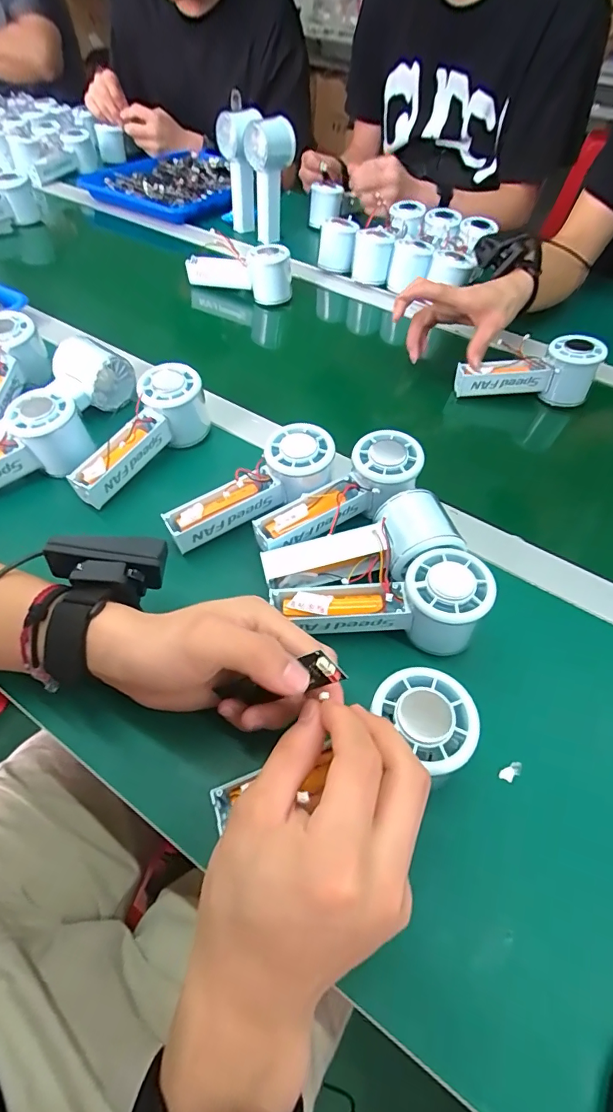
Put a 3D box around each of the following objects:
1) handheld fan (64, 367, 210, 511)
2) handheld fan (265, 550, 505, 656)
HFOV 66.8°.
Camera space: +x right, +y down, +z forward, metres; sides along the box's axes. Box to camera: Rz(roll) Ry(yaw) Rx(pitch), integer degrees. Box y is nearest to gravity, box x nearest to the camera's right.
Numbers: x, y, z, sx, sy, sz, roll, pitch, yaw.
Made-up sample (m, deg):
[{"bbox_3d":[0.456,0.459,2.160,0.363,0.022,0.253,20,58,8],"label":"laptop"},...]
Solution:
[{"bbox_3d":[-0.146,-0.108,0.423,0.053,0.063,0.148,21,56,13],"label":"handheld fan"},{"bbox_3d":[0.055,0.038,0.333,0.147,0.056,0.057,-5,52,12],"label":"handheld fan"}]

